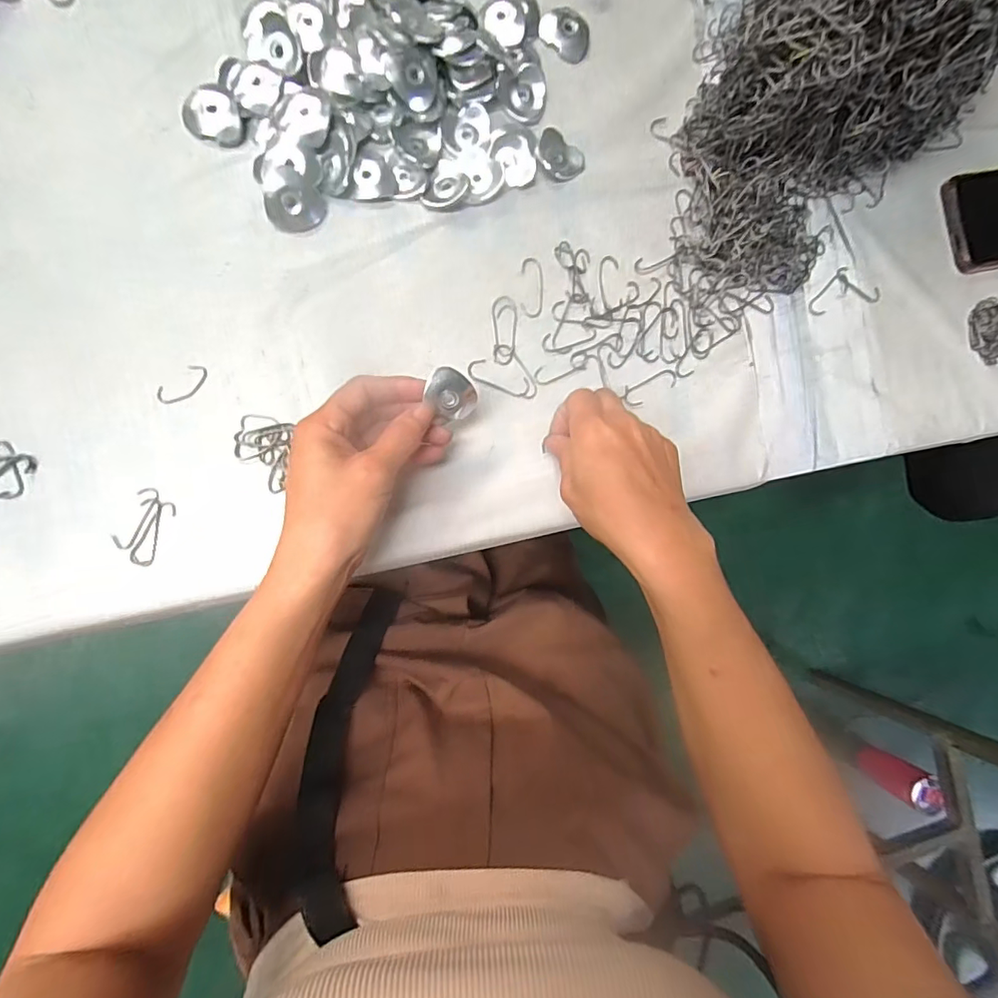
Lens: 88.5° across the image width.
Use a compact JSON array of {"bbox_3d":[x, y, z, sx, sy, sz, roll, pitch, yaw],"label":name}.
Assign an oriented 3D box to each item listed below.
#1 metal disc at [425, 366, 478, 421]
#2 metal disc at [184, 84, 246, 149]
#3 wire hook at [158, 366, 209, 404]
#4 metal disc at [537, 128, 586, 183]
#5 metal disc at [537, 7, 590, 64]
[{"bbox_3d":[-0.028,-0.063,0.308,0.038,0.004,0.026,33,86,-41],"label":"metal disc"},{"bbox_3d":[-0.184,-0.248,0.328,0.033,0.008,0.044,-30,94,-9],"label":"metal disc"},{"bbox_3d":[-0.200,-0.072,0.325,0.034,0.004,0.016,-38,96,-8],"label":"wire hook"},{"bbox_3d":[0.043,-0.243,0.363,0.036,0.006,0.031,35,84,-8],"label":"metal disc"},{"bbox_3d":[0.051,-0.344,0.374,0.038,0.007,0.036,0,90,-10],"label":"metal disc"}]

